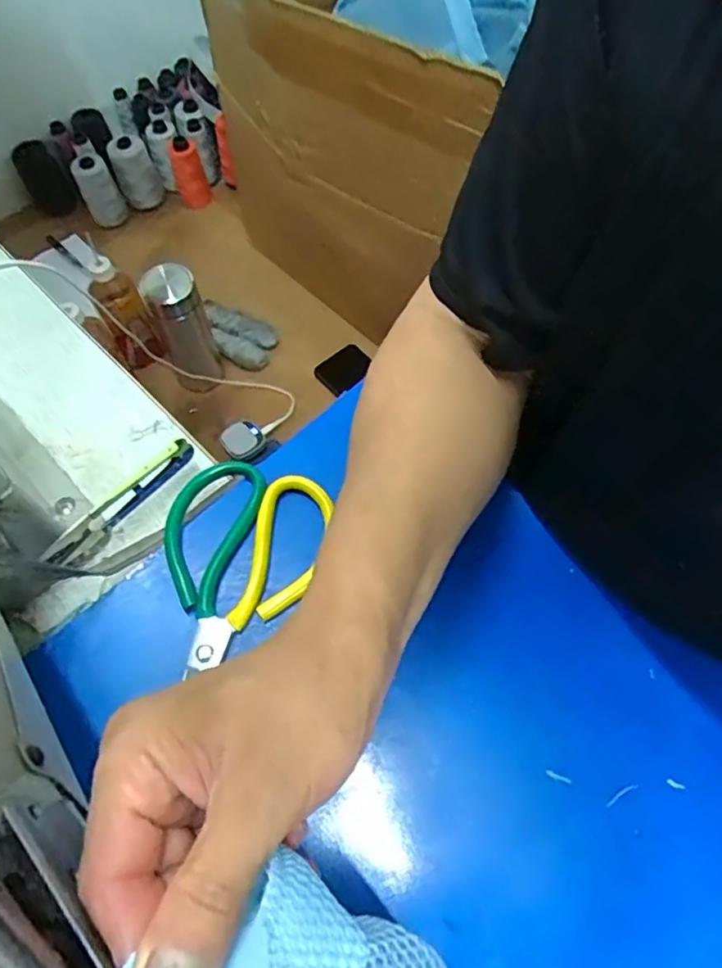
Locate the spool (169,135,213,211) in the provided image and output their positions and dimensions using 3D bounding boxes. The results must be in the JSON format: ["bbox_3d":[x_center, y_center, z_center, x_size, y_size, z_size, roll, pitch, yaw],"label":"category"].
[{"bbox_3d":[-0.281,-0.511,1.015,0.051,0.121,0.051,0,62,0],"label":"spool"}]

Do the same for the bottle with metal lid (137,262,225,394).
[{"bbox_3d":[-0.242,-0.207,0.843,0.067,0.201,0.061,0,62,0],"label":"bottle with metal lid"}]

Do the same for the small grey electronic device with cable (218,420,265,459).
[{"bbox_3d":[-0.168,-0.061,0.886,0.054,0.031,0.053,-35,68,-17],"label":"small grey electronic device with cable"}]

